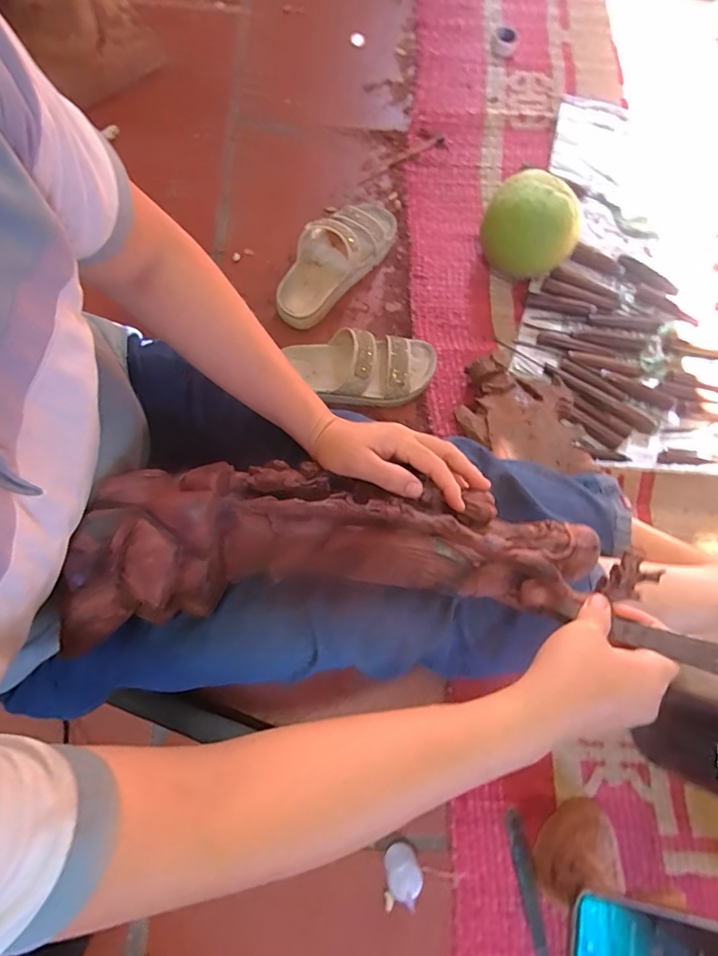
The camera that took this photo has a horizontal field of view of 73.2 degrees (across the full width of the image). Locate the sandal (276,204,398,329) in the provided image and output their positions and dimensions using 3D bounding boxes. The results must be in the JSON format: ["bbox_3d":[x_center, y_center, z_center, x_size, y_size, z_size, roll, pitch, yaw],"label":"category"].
[{"bbox_3d":[-0.041,-0.327,0.719,0.101,0.055,0.241,39,77,8],"label":"sandal"}]

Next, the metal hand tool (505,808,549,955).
[{"bbox_3d":[0.199,0.491,0.553,0.019,0.011,0.193,-8,76,-4],"label":"metal hand tool"}]

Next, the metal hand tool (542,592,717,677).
[{"bbox_3d":[0.205,0.109,0.320,0.011,0.176,0.021,36,73,-33],"label":"metal hand tool"}]

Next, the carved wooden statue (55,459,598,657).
[{"bbox_3d":[-0.006,0.056,0.394,0.393,0.075,0.140,4,75,-8],"label":"carved wooden statue"}]

